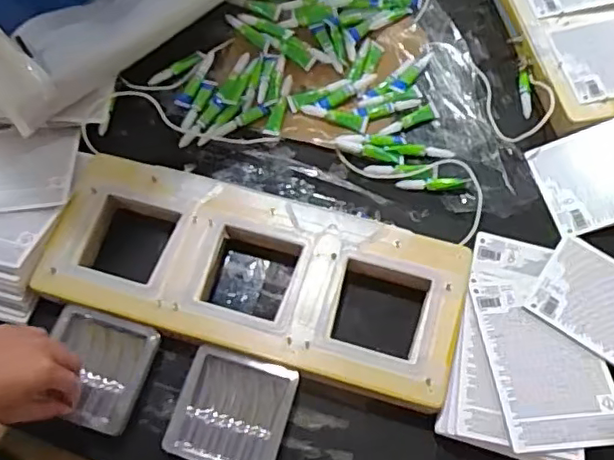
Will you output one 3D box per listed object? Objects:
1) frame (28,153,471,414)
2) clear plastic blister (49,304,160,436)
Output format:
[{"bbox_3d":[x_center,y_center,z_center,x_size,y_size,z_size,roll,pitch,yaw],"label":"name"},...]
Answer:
[{"bbox_3d":[-0.058,0.045,0.616,0.427,0.034,0.169,15,66,7],"label":"frame"},{"bbox_3d":[-0.206,0.137,0.582,0.097,0.032,0.103,14,66,7],"label":"clear plastic blister"}]

